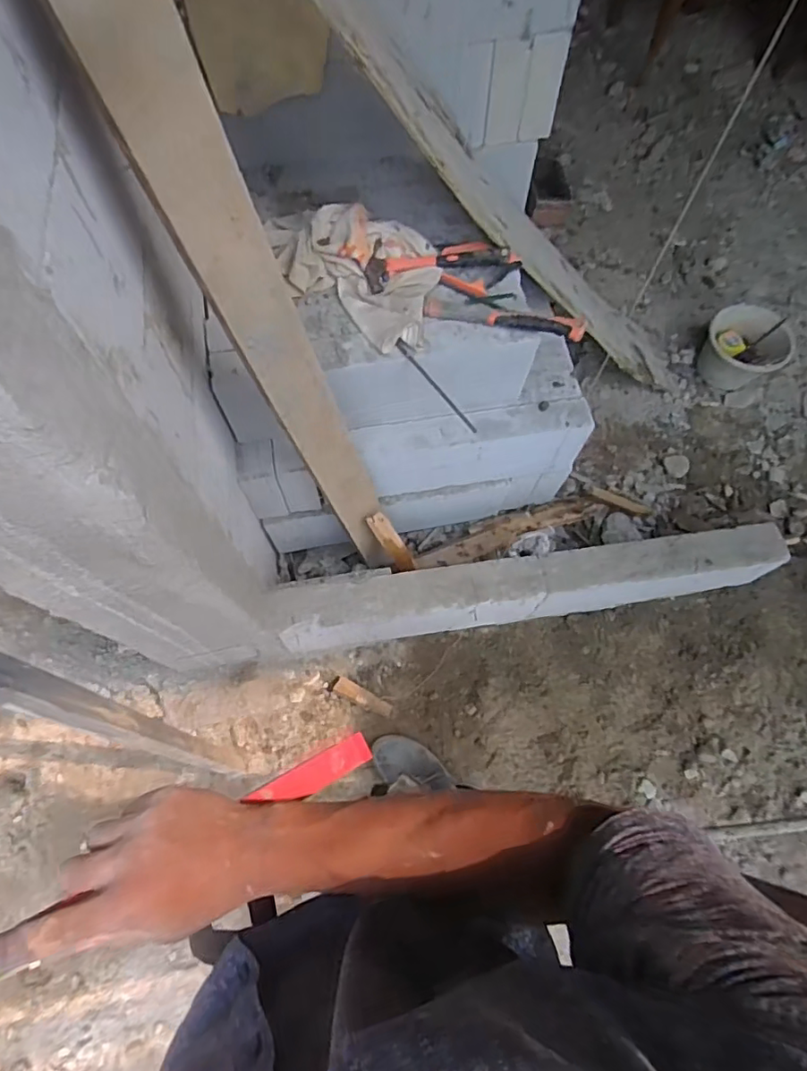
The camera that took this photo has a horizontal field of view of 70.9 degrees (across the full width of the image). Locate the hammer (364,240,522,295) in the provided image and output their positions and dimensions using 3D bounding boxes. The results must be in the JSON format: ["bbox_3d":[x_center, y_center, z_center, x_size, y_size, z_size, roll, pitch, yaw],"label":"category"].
[{"bbox_3d":[0.079,-0.518,1.065,0.307,0.045,0.081,-13,68,-7],"label":"hammer"}]

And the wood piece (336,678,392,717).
[{"bbox_3d":[-0.096,0.395,1.383,0.151,0.021,0.037,24,69,8],"label":"wood piece"}]

